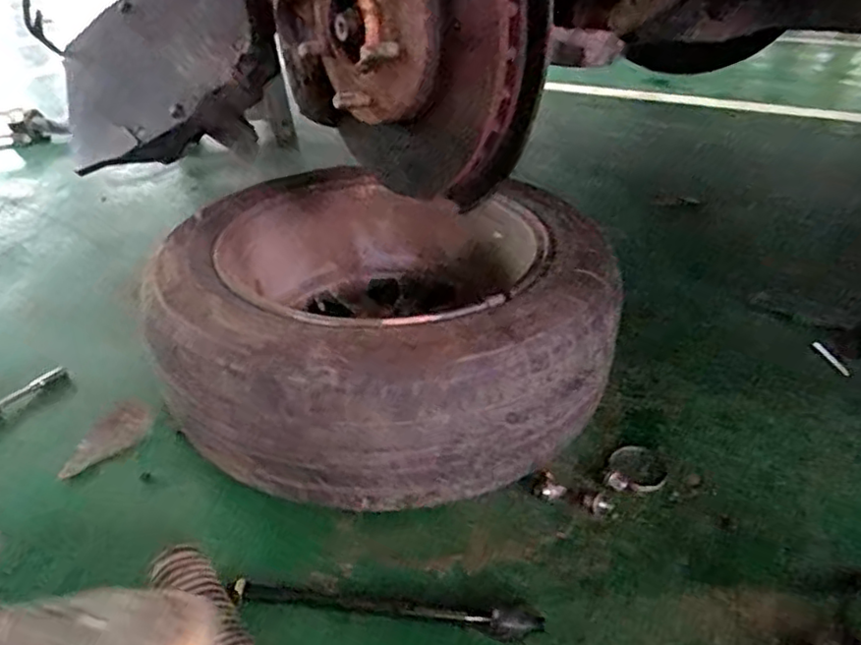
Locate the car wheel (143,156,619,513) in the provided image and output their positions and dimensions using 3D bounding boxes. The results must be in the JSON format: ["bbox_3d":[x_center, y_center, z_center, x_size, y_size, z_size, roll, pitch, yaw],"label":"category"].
[{"bbox_3d":[-0.048,-0.011,0.858,0.538,0.184,0.515,0,32,0],"label":"car wheel"}]

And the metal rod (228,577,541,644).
[{"bbox_3d":[-0.045,0.269,0.621,0.294,0.021,0.031,4,34,7],"label":"metal rod"}]

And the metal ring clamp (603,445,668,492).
[{"bbox_3d":[0.244,0.172,0.768,0.067,0.011,0.087,13,36,20],"label":"metal ring clamp"}]

